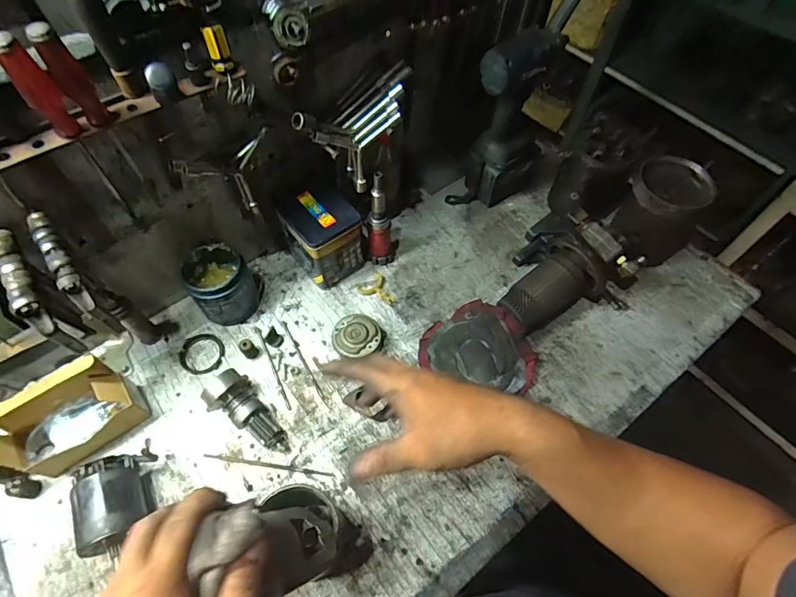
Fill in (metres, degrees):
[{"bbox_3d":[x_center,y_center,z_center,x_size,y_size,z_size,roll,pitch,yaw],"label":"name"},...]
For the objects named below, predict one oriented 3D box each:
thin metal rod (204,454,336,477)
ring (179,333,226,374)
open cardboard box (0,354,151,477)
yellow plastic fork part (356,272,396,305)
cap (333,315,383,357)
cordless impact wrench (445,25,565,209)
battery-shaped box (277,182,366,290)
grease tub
[{"bbox_3d":[-0.174,0.224,0.599,0.176,0.004,0.006,8,59,4],"label":"thin metal rod"},{"bbox_3d":[-0.299,0.083,0.677,0.067,0.005,0.064,1,58,-1],"label":"ring"},{"bbox_3d":[-0.423,0.154,0.574,0.145,0.110,0.081,-30,64,-19],"label":"open cardboard box"},{"bbox_3d":[-0.033,-0.012,0.732,0.046,0.007,0.061,-34,65,-19],"label":"yellow plastic fork part"},{"bbox_3d":[-0.062,0.061,0.677,0.071,0.032,0.067,1,58,-1],"label":"cap"},{"bbox_3d":[0.179,-0.285,0.735,0.092,0.301,0.163,38,65,20],"label":"cordless impact wrench"},{"bbox_3d":[-0.118,-0.098,0.718,0.098,0.129,0.103,-32,64,-20],"label":"battery-shaped box"},{"bbox_3d":[-0.269,-0.019,0.682,0.086,0.099,0.087,1,58,-1],"label":"grease tub"}]

